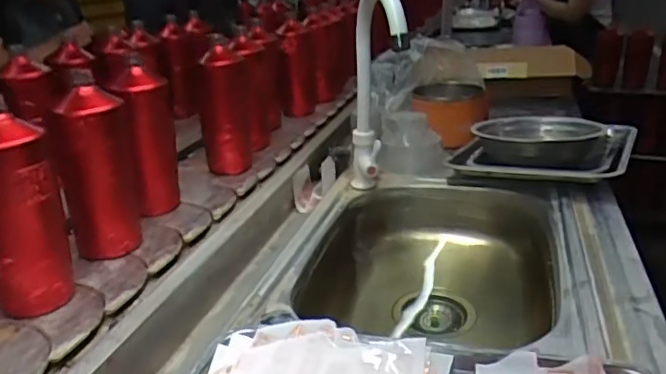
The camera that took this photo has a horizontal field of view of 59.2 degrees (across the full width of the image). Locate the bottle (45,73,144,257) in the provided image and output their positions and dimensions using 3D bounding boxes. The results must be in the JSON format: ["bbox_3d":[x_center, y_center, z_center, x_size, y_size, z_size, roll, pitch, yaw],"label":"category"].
[{"bbox_3d":[-0.280,-0.021,0.693,0.092,0.189,0.064,-4,20,-23],"label":"bottle"}]

